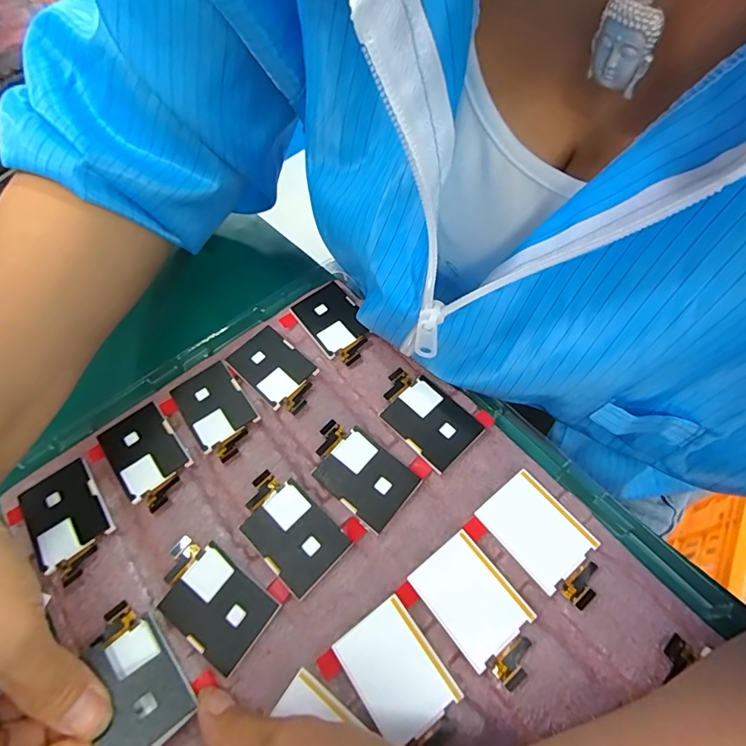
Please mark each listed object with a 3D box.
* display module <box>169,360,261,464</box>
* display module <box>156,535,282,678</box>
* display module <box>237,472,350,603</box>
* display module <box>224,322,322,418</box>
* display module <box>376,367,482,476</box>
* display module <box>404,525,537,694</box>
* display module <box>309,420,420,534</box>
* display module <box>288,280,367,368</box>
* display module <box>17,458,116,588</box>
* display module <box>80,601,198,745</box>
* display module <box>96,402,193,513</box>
[{"bbox_3d":[-0.089,0.022,0.257,0.036,0.005,0.057,-34,63,-13],"label":"display module"},{"bbox_3d":[-0.075,0.104,0.209,0.058,0.005,0.034,31,68,21],"label":"display module"},{"bbox_3d":[-0.042,0.077,0.223,0.057,0.006,0.034,37,70,23],"label":"display module"},{"bbox_3d":[-0.057,-0.001,0.268,0.057,0.004,0.035,39,73,20],"label":"display module"},{"bbox_3d":[0.028,0.023,0.248,0.034,0.005,0.058,-40,65,-17],"label":"display module"},{"bbox_3d":[0.047,0.104,0.200,0.035,0.005,0.057,-36,64,-15],"label":"display module"},{"bbox_3d":[-0.008,0.051,0.235,0.058,0.006,0.034,36,70,22],"label":"display module"},{"bbox_3d":[-0.023,-0.030,0.283,0.035,0.010,0.056,-36,63,-14],"label":"display module"},{"bbox_3d":[-0.154,0.075,0.229,0.034,0.006,0.057,-34,63,-14],"label":"display module"},{"bbox_3d":[-0.102,0.127,0.189,0.034,0.009,0.058,-26,54,-31],"label":"display module"},{"bbox_3d":[-0.123,0.045,0.245,0.035,0.004,0.057,-39,64,-16],"label":"display module"}]

